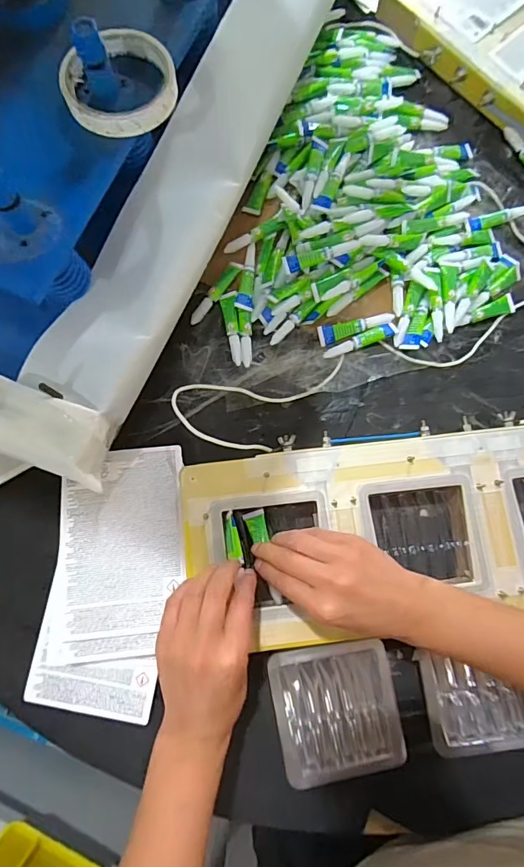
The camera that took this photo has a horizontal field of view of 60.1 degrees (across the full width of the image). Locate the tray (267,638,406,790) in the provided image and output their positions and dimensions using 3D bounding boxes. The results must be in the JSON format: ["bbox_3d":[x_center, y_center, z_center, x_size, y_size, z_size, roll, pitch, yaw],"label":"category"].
[{"bbox_3d":[0.065,0.243,0.401,0.103,0.026,0.109,-10,78,-3],"label":"tray"}]

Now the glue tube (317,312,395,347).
[{"bbox_3d":[0.099,-0.113,0.477,0.081,0.014,0.019,-17,79,-4],"label":"glue tube"}]

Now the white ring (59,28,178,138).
[{"bbox_3d":[-0.116,-0.284,0.366,0.088,0.019,0.090,0,78,0],"label":"white ring"}]

